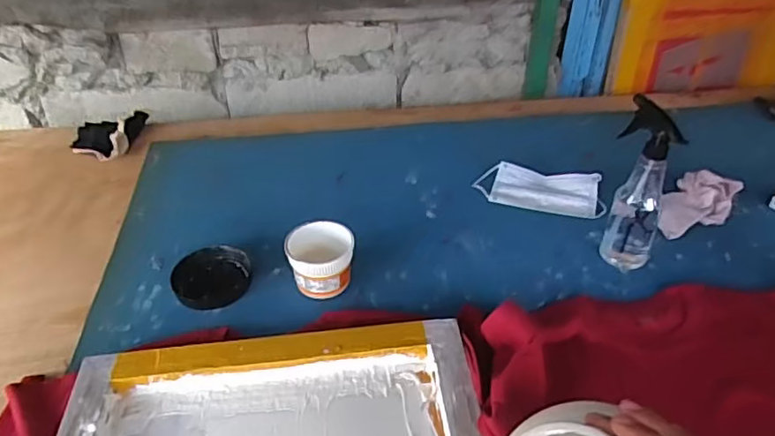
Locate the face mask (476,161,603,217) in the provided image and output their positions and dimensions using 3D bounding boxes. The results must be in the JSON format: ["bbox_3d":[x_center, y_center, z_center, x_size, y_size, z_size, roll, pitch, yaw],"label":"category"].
[{"bbox_3d":[0.264,-0.056,1.021,0.209,0.030,0.087,9,40,13],"label":"face mask"}]

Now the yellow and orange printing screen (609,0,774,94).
[{"bbox_3d":[0.744,-0.421,1.330,0.420,0.261,0.032,-4,36,0],"label":"yellow and orange printing screen"}]

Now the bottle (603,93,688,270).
[{"bbox_3d":[0.360,-0.045,0.835,0.077,0.236,0.060,15,42,20],"label":"bottle"}]

